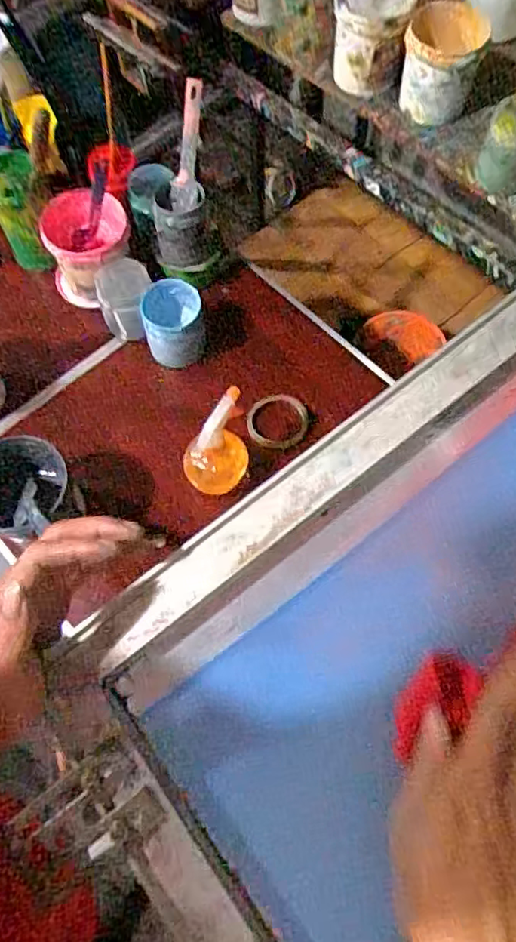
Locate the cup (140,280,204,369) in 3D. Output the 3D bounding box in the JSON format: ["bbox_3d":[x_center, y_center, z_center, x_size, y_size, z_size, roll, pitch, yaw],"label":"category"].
[{"bbox_3d":[-0.126,-0.219,0.883,0.091,0.089,0.090,0,68,1],"label":"cup"}]

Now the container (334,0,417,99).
[{"bbox_3d":[0.182,-0.710,0.978,0.121,0.132,0.133,7,68,3],"label":"container"}]

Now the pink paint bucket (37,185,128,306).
[{"bbox_3d":[-0.268,-0.343,0.920,0.111,0.142,0.110,0,68,1],"label":"pink paint bucket"}]

